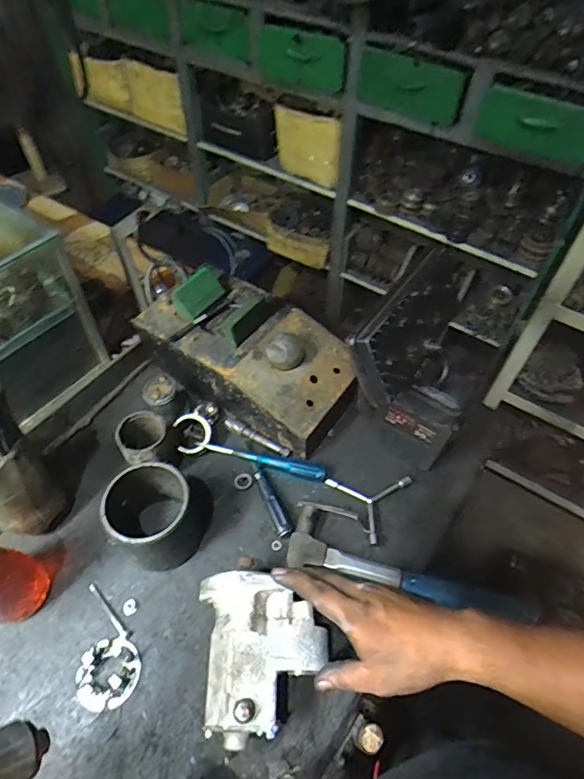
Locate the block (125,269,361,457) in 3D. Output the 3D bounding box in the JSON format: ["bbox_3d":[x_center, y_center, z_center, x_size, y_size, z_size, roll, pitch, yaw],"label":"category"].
[{"bbox_3d":[-0.064,-0.063,0.778,0.325,0.167,0.182,32,58,21],"label":"block"}]

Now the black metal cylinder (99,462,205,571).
[{"bbox_3d":[-0.187,0.169,0.636,0.126,0.114,0.112,37,60,24],"label":"black metal cylinder"}]

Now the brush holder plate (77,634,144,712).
[{"bbox_3d":[-0.220,0.340,0.568,0.069,0.031,0.072,1,53,-1],"label":"brush holder plate"}]

